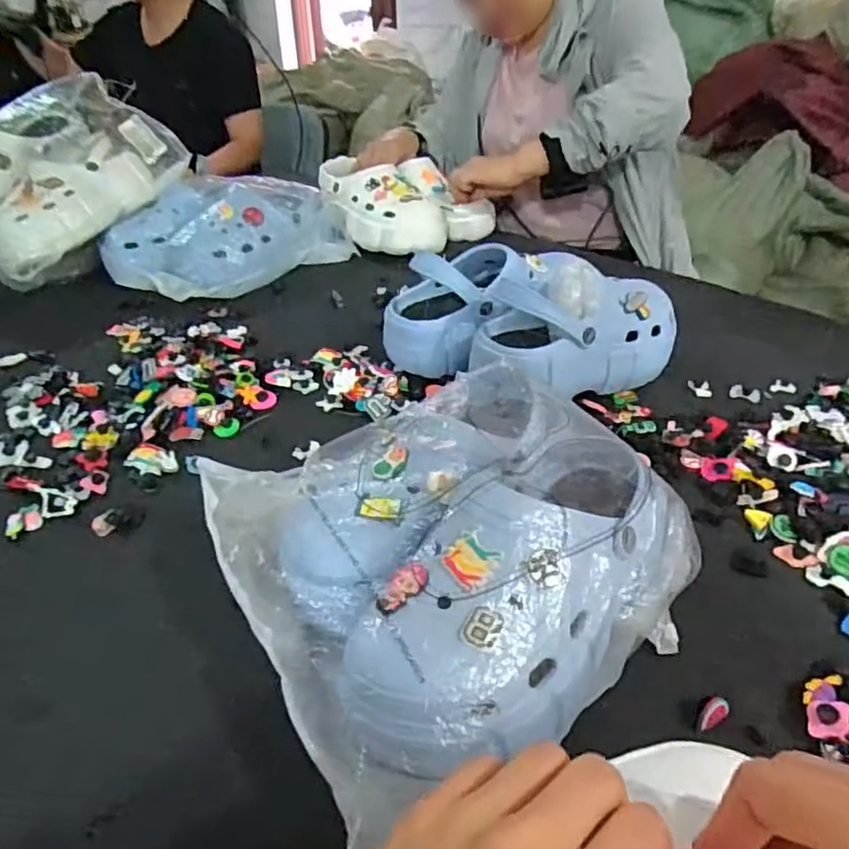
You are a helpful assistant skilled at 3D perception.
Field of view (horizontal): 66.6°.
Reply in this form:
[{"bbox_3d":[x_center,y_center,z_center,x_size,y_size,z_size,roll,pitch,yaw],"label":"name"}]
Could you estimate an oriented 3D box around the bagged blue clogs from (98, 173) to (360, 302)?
[{"bbox_3d":[-0.269,-0.267,0.915,0.197,0.106,0.307,30,46,34],"label":"bagged blue clogs"}]

